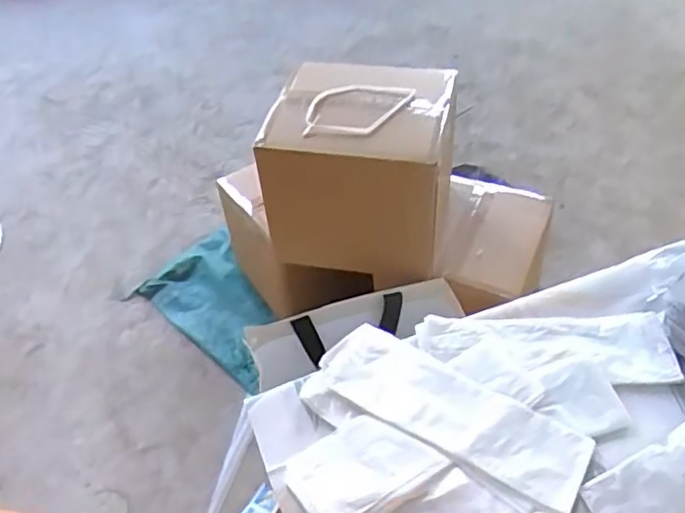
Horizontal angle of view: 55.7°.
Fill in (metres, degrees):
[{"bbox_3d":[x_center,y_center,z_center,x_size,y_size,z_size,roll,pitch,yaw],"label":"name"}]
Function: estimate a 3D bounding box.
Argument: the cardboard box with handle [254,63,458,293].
[{"bbox_3d":[0.034,-0.141,1.130,0.289,0.297,0.234,9,47,13],"label":"cardboard box with handle"}]

